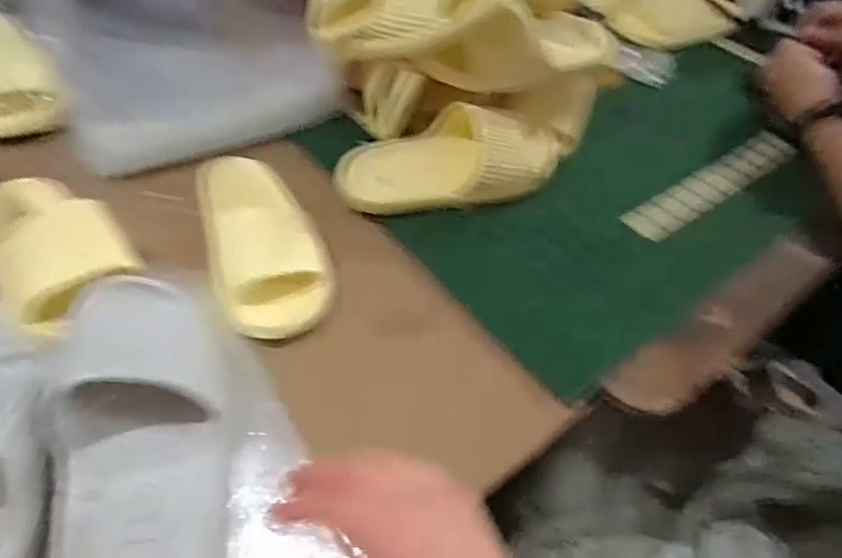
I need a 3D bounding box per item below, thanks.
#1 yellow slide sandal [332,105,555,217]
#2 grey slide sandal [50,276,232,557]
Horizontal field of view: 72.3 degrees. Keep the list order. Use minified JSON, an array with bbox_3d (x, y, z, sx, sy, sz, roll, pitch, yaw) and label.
[{"bbox_3d":[0.044,-0.128,0.640,0.267,0.083,0.082,-11,53,-15],"label":"yellow slide sandal"},{"bbox_3d":[-0.190,0.097,0.395,0.104,0.099,0.273,-14,53,-16],"label":"grey slide sandal"}]

